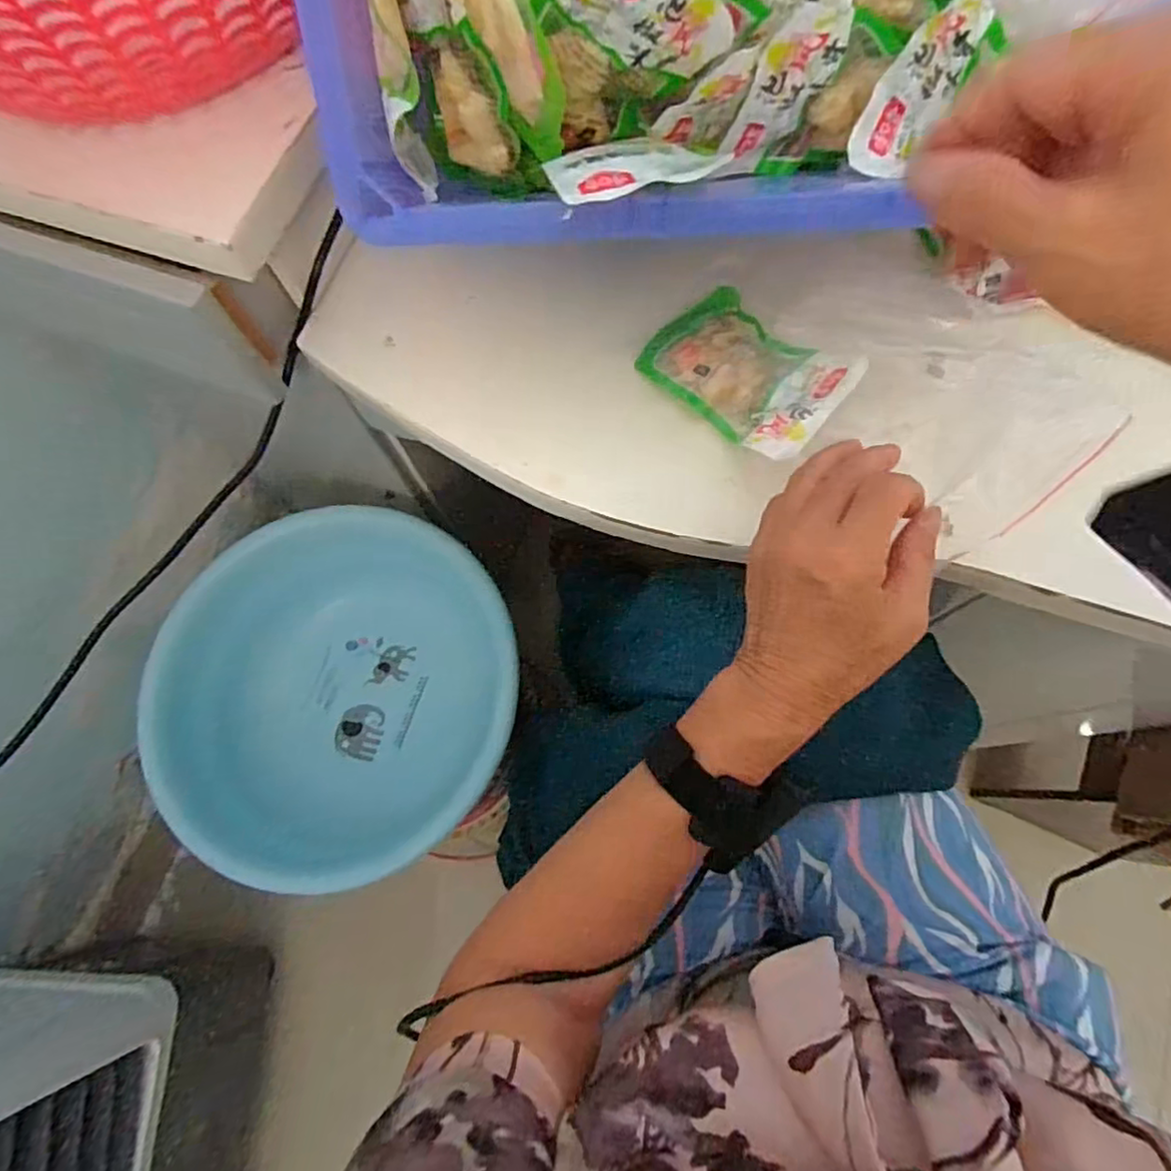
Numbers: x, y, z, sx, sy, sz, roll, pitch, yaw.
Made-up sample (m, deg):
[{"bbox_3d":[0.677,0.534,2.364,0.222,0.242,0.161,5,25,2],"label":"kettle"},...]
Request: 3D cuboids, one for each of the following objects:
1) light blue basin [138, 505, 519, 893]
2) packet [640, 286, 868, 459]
[{"bbox_3d":[-0.250,0.116,0.698,0.359,0.142,0.350,0,75,1],"label":"light blue basin"},{"bbox_3d":[0.098,-0.133,0.395,0.118,0.033,0.072,39,79,11],"label":"packet"}]

